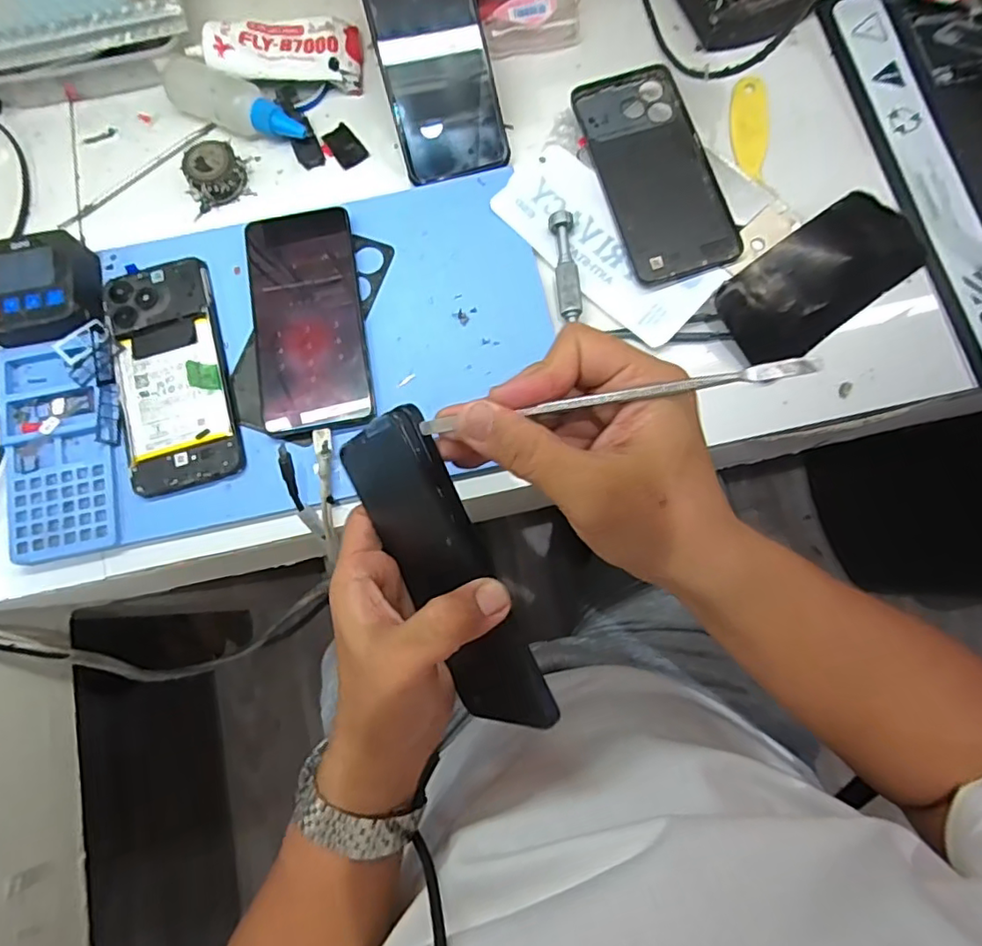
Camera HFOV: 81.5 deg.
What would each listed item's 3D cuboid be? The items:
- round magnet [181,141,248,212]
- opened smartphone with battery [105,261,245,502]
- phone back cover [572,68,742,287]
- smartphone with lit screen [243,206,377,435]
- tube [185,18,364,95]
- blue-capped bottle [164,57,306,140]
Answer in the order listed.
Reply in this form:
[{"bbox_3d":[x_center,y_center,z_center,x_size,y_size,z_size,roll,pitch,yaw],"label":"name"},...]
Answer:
[{"bbox_3d":[-0.205,-0.223,0.426,0.039,0.023,0.038,0,79,1],"label":"round magnet"},{"bbox_3d":[-0.219,-0.070,0.386,0.072,0.013,0.163,-16,79,-2],"label":"opened smartphone with battery"},{"bbox_3d":[0.118,-0.219,0.413,0.077,0.008,0.168,-15,79,-2],"label":"phone back cover"},{"bbox_3d":[-0.128,-0.108,0.399,0.075,0.011,0.161,-9,79,-1],"label":"smartphone with lit screen"},{"bbox_3d":[-0.163,-0.327,0.443,0.120,0.029,0.055,-5,79,0],"label":"tube"},{"bbox_3d":[-0.191,-0.275,0.430,0.105,0.034,0.031,22,80,5],"label":"blue-capped bottle"}]

